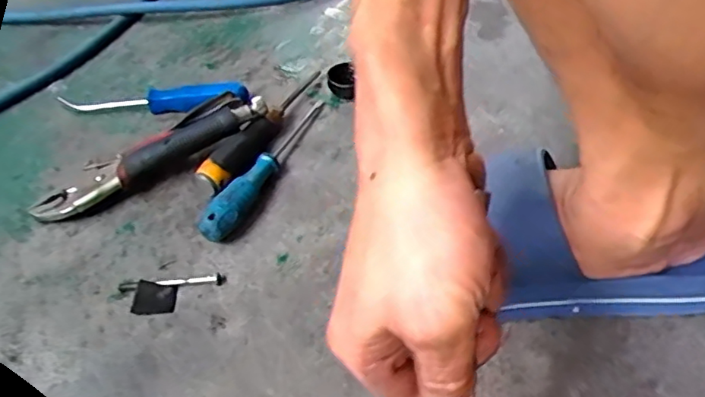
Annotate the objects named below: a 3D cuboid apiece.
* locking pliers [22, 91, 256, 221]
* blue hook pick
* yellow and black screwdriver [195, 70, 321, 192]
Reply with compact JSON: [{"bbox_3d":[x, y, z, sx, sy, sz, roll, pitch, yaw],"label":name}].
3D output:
[{"bbox_3d":[-0.184,-0.042,0.521,0.213,0.040,0.060,-29,50,-22],"label":"locking pliers"},{"bbox_3d":[-0.206,-0.102,0.589,0.201,0.025,0.029,1,45,5],"label":"blue hook pick"},{"bbox_3d":[-0.083,-0.078,0.542,0.028,0.023,0.195,16,48,19],"label":"yellow and black screwdriver"}]

